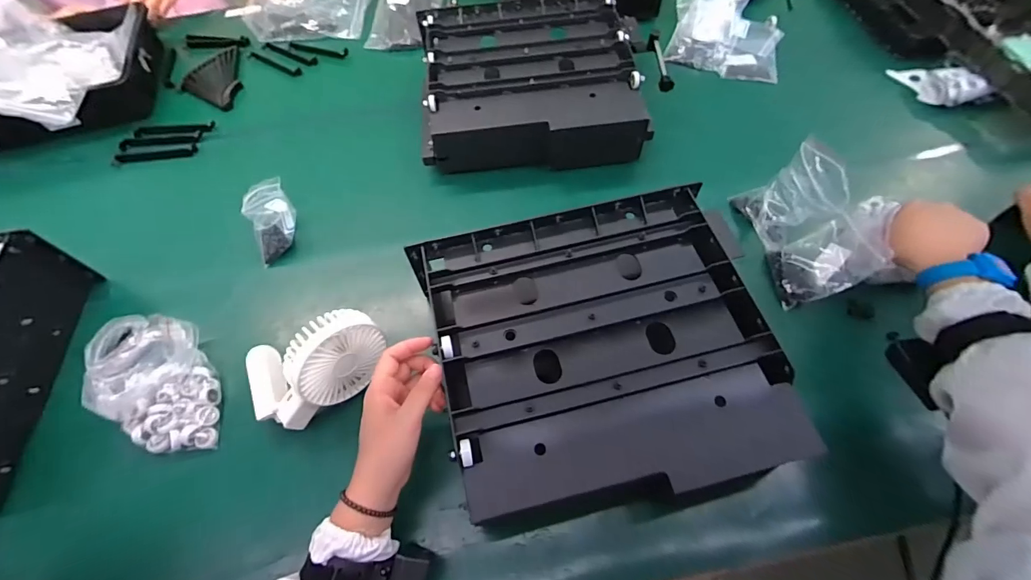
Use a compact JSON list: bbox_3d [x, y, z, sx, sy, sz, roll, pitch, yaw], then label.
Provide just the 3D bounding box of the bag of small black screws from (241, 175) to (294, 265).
[{"bbox_3d":[-0.349,-0.107,0.631,0.049,0.072,0.115,-9,59,-4],"label":"bag of small black screws"}]

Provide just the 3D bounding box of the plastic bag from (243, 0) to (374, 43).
[{"bbox_3d":[-0.470,-0.635,0.987,0.294,0.026,0.197,4,59,4],"label":"plastic bag"}]

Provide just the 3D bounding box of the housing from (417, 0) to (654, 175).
[{"bbox_3d":[0.034,-0.352,0.731,0.372,0.098,0.316,-6,59,-1],"label":"housing"}]

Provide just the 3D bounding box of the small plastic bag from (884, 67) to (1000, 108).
[{"bbox_3d":[0.727,-0.357,0.750,0.071,0.038,0.155,-36,64,-18],"label":"small plastic bag"}]

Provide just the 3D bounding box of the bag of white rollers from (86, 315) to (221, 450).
[{"bbox_3d":[-0.427,0.103,0.515,0.115,0.051,0.216,-33,63,-16],"label":"bag of white rollers"}]

